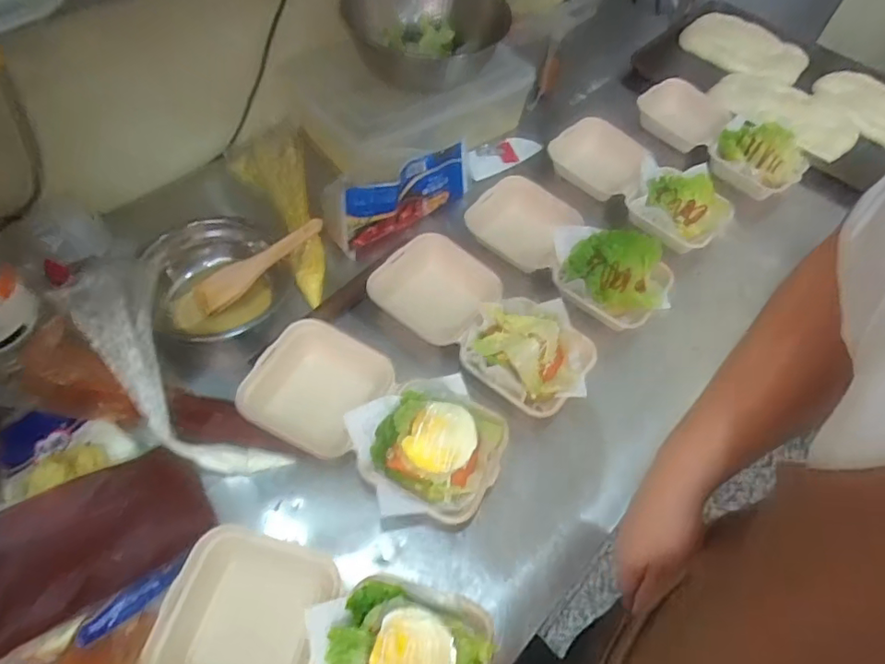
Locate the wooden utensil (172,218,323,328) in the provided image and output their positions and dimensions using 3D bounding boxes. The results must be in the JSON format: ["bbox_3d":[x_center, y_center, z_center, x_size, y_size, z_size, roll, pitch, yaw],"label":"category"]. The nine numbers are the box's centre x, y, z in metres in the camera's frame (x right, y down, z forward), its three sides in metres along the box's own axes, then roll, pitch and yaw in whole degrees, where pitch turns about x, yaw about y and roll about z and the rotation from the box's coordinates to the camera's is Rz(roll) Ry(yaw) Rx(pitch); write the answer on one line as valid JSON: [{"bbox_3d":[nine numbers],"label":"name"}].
[{"bbox_3d":[-0.258,-0.083,0.740,0.225,0.021,0.046,-34,64,-2],"label":"wooden utensil"}]

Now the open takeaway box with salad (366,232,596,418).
[{"bbox_3d":[0.050,-0.004,0.765,0.313,0.079,0.163,35,61,17],"label":"open takeaway box with salad"}]

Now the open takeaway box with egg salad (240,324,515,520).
[{"bbox_3d":[-0.081,0.100,0.658,0.309,0.070,0.167,30,59,14],"label":"open takeaway box with egg salad"}]

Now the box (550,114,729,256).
[{"bbox_3d":[0.323,-0.242,0.938,0.171,0.064,0.302,-33,66,-23],"label":"box"}]

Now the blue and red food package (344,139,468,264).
[{"bbox_3d":[-0.048,-0.204,0.841,0.234,0.107,0.034,-33,66,-23],"label":"blue and red food package"}]

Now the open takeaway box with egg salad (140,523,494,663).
[{"bbox_3d":[-0.110,0.294,0.516,0.307,0.060,0.163,17,57,6],"label":"open takeaway box with egg salad"}]

